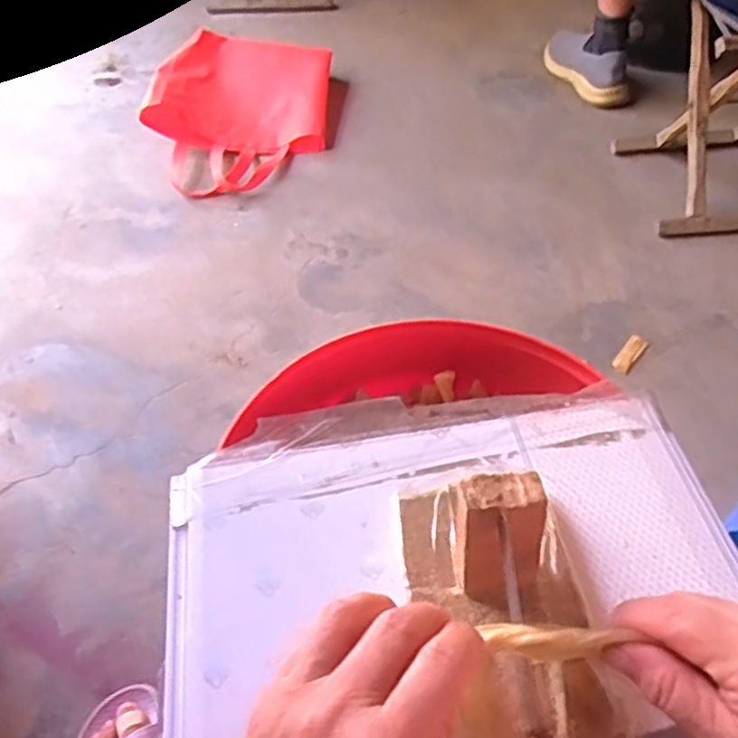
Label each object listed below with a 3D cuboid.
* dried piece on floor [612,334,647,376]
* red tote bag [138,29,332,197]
[{"bbox_3d":[0.353,-0.021,0.940,0.024,0.011,0.073,30,58,25],"label":"dried piece on floor"},{"bbox_3d":[-0.245,-0.505,1.327,0.334,0.075,0.466,0,50,2],"label":"red tote bag"}]

